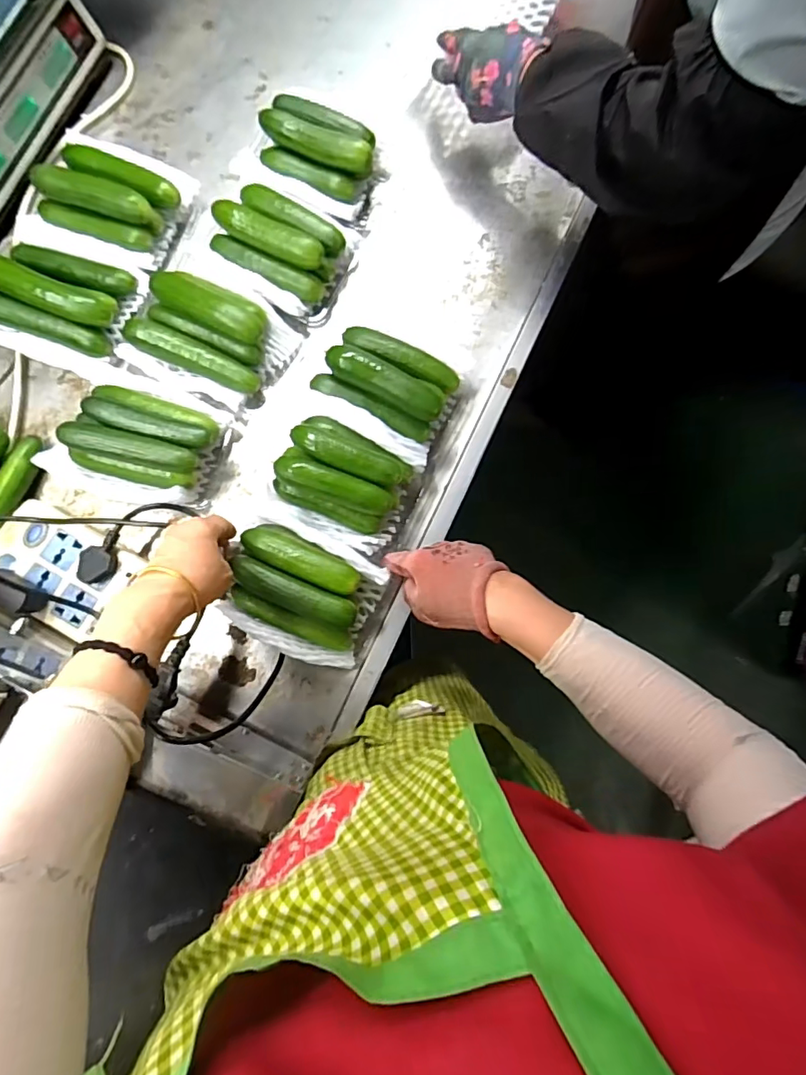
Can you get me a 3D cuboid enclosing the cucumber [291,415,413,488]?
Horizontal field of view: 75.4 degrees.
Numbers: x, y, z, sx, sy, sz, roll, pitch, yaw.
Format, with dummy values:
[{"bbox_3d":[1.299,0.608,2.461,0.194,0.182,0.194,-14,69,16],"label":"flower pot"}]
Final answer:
[{"bbox_3d":[-0.052,-0.083,0.518,0.117,0.034,0.047,30,81,4],"label":"cucumber"}]

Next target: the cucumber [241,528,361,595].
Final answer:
[{"bbox_3d":[-0.097,0.023,0.504,0.120,0.041,0.030,25,80,3],"label":"cucumber"}]

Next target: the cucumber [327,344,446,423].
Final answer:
[{"bbox_3d":[-0.020,-0.156,0.528,0.125,0.038,0.032,27,80,3],"label":"cucumber"}]

